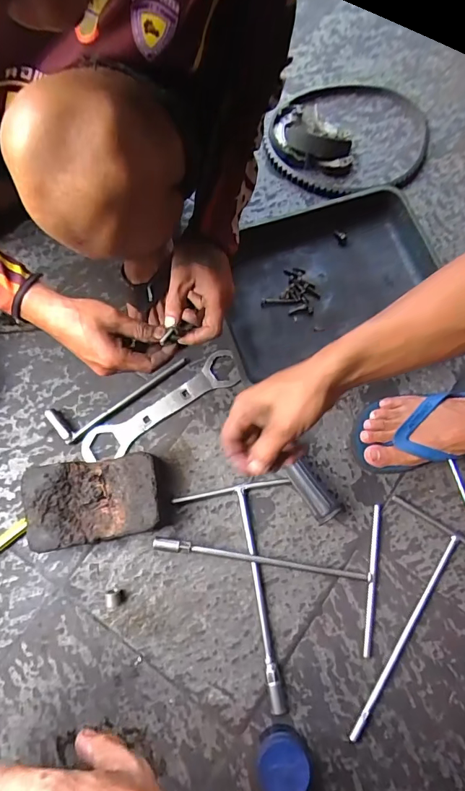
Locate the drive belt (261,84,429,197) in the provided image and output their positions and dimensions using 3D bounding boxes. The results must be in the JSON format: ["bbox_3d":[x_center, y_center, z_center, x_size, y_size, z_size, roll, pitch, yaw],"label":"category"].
[{"bbox_3d":[0.215,-0.474,0.780,0.270,0.042,0.295,0,74,-1],"label":"drive belt"}]

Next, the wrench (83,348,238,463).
[{"bbox_3d":[-0.106,0.018,0.650,0.264,0.013,0.055,-32,79,-10],"label":"wrench"}]

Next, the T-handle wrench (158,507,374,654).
[{"bbox_3d":[0.048,0.226,0.589,0.306,0.030,0.185,10,76,0],"label":"T-handle wrench"}]

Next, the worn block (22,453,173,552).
[{"bbox_3d":[-0.182,0.145,0.592,0.185,0.059,0.114,-6,76,-4],"label":"worn block"}]

